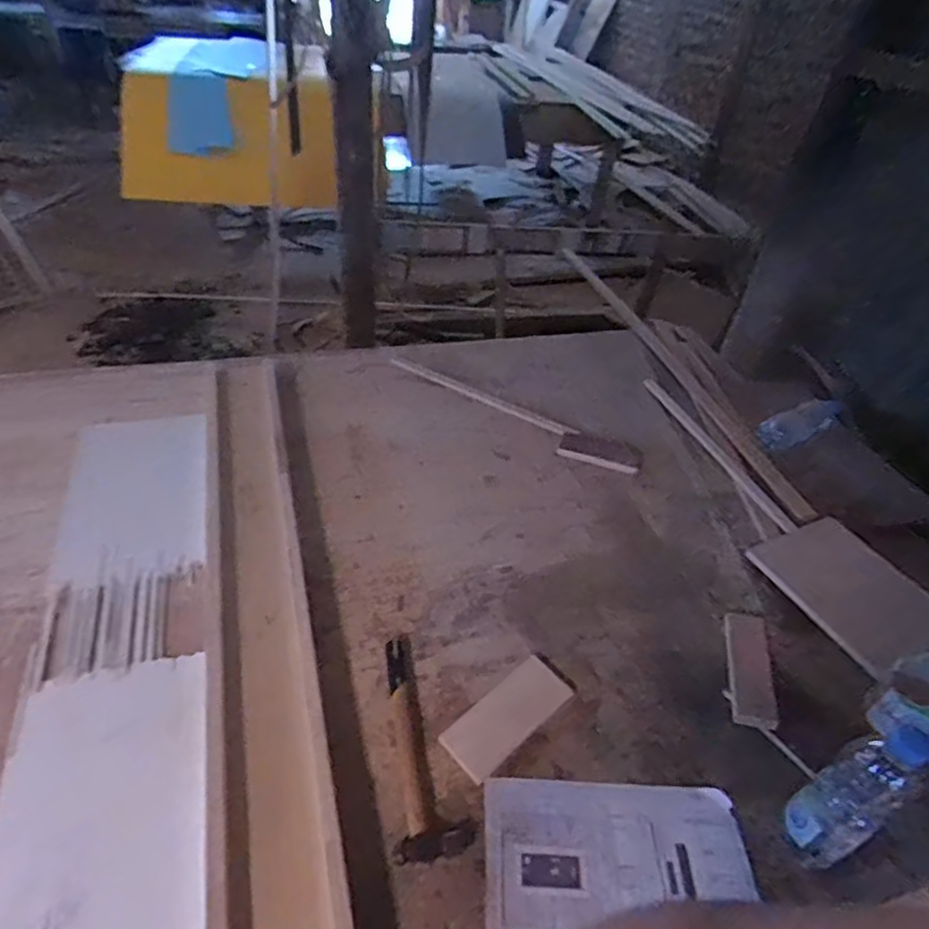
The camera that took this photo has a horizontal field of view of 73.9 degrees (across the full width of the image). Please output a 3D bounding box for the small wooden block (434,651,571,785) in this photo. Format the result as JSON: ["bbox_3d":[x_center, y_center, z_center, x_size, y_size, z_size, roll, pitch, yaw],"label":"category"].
[{"bbox_3d":[0.057,0.325,0.808,0.181,0.010,0.079,-29,53,-33],"label":"small wooden block"}]

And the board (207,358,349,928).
[{"bbox_3d":[-0.289,0.198,0.869,0.130,0.047,1.157,-8,44,-16],"label":"board"}]

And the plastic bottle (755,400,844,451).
[{"bbox_3d":[0.724,-0.089,1.318,0.220,0.088,0.080,-17,48,-24],"label":"plastic bottle"}]

